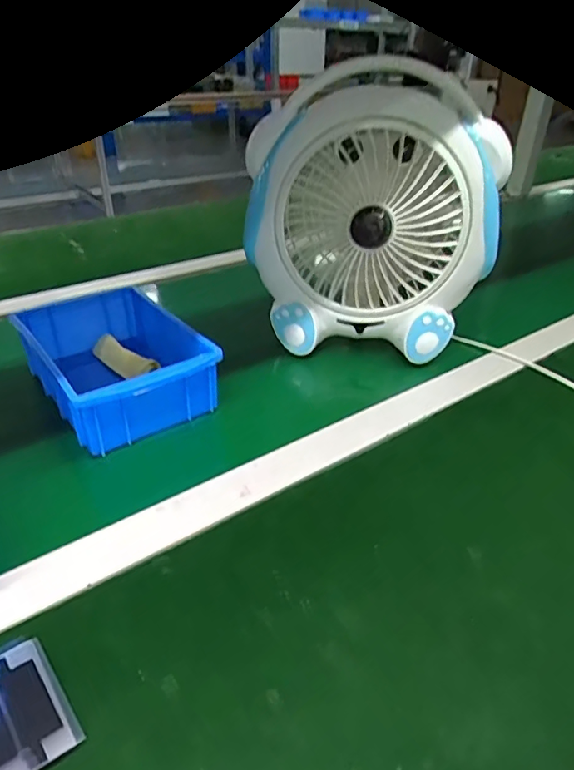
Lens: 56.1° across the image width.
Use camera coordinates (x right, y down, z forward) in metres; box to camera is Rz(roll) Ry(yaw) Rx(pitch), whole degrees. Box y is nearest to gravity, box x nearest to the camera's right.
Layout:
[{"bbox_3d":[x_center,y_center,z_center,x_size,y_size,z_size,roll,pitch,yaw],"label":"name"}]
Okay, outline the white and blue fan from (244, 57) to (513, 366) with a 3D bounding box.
[{"bbox_3d":[0.086,-0.159,0.555,0.252,0.264,0.112,10,33,13],"label":"white and blue fan"}]

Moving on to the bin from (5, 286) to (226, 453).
[{"bbox_3d":[-0.167,-0.025,0.521,0.128,0.065,0.203,-20,38,-31],"label":"bin"}]

